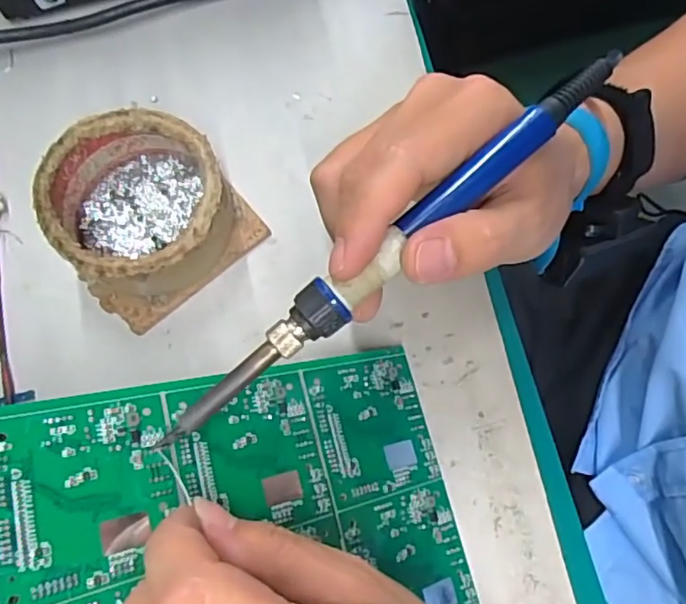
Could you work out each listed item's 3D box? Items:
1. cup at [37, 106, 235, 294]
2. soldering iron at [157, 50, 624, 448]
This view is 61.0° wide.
[{"bbox_3d":[-0.099,-0.045,0.287,0.082,0.043,0.086,0,75,0],"label":"cup"},{"bbox_3d":[0.016,-0.018,0.208,0.209,0.013,0.017,-41,78,1],"label":"soldering iron"}]

